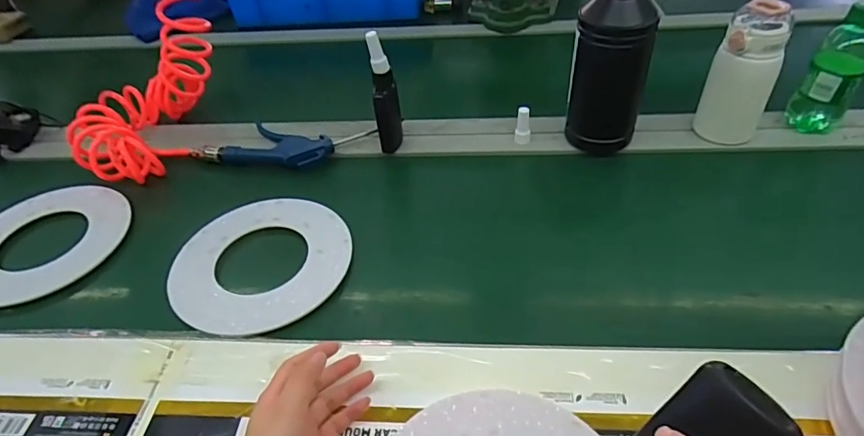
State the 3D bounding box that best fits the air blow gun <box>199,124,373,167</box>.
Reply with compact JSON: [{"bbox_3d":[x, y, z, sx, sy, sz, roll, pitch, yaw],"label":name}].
[{"bbox_3d":[-0.199,-0.099,0.708,0.225,0.023,0.084,2,44,8],"label":"air blow gun"}]

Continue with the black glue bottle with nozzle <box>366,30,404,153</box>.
[{"bbox_3d":[-0.059,-0.157,0.654,0.028,0.161,0.036,-4,43,1],"label":"black glue bottle with nozzle"}]

